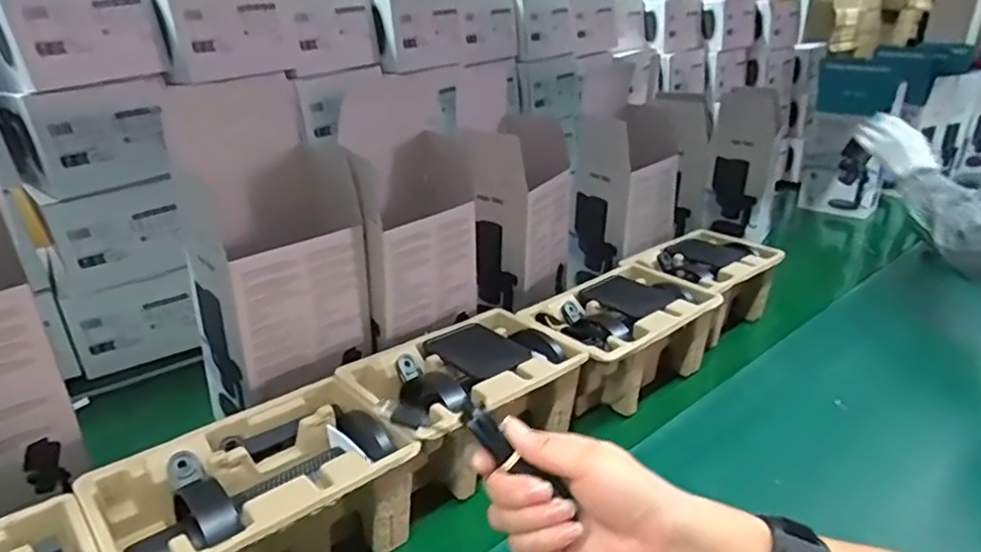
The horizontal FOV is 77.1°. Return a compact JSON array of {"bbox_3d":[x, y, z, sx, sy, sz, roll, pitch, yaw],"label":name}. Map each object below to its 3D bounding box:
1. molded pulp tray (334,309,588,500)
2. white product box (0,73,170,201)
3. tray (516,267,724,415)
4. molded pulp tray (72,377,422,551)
[{"bbox_3d":[-0.020,0.121,0.646,0.218,0.085,0.147,-22,32,-40],"label":"molded pulp tray"},{"bbox_3d":[-0.481,-0.170,0.735,0.118,0.111,0.149,16,29,32],"label":"white product box"},{"bbox_3d":[0.161,0.078,0.782,0.236,0.102,0.157,-19,30,-35],"label":"tray"},{"bbox_3d":[-0.184,0.191,0.513,0.230,0.103,0.142,-21,31,-38],"label":"molded pulp tray"}]

